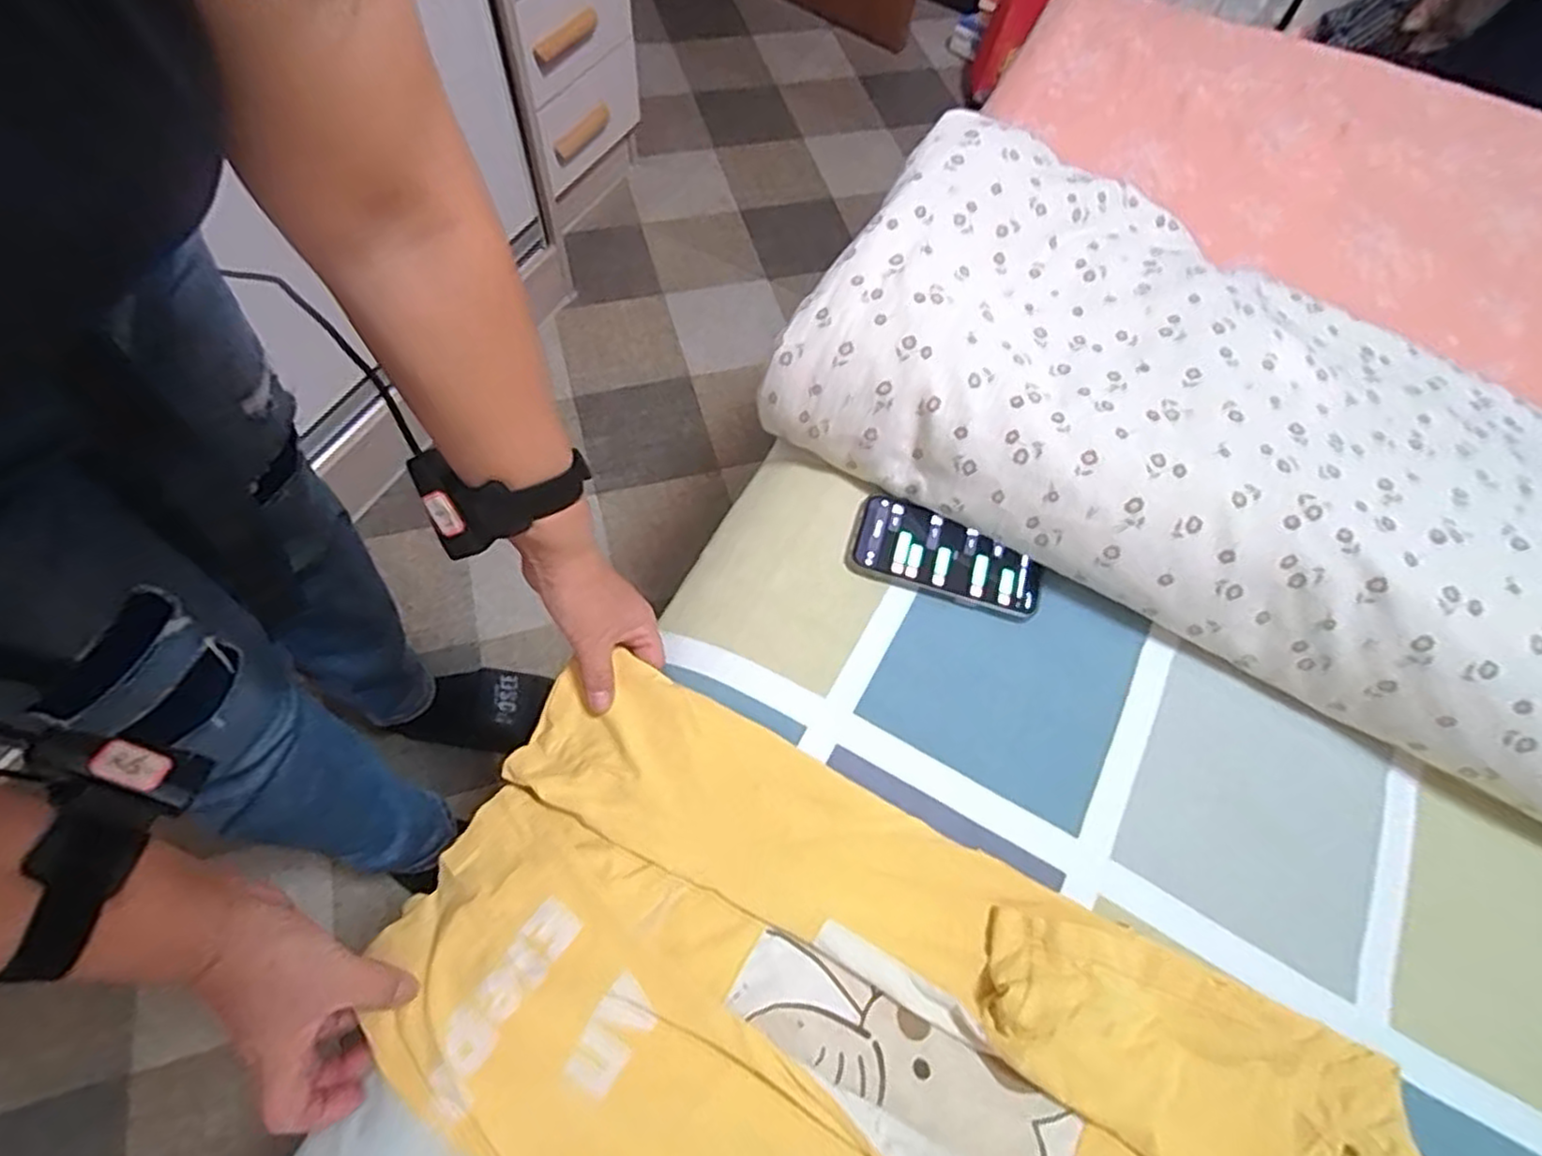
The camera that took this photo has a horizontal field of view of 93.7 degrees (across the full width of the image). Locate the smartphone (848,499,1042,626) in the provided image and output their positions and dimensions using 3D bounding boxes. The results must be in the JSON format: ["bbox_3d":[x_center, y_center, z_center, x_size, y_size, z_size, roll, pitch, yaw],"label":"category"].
[{"bbox_3d":[0.135,-0.016,0.562,0.146,0.011,0.069,20,62,7],"label":"smartphone"}]

